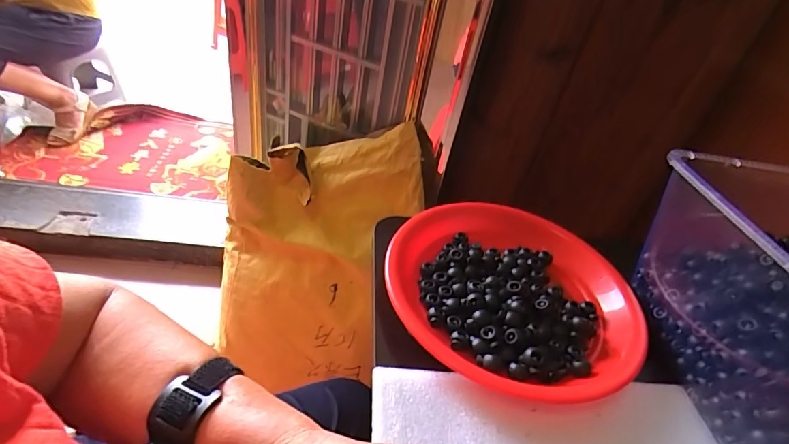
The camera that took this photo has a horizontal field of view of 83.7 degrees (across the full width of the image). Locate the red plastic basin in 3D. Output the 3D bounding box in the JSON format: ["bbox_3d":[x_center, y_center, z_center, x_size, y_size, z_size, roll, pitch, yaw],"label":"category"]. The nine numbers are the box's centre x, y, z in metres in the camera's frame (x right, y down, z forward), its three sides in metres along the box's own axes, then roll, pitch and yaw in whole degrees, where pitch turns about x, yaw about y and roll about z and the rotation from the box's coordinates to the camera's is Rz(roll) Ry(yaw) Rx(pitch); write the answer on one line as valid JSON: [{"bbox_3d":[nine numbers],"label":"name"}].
[{"bbox_3d":[0.107,0.064,0.408,0.221,0.036,0.215,7,40,-6],"label":"red plastic basin"}]

